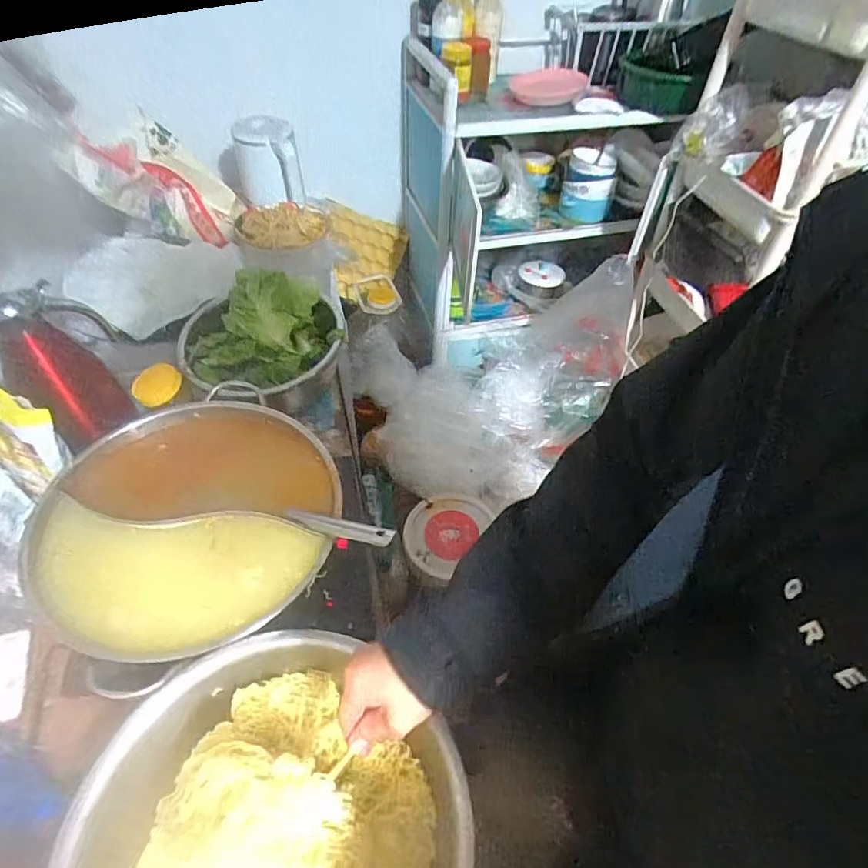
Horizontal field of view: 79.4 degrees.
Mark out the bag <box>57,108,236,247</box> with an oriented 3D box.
[{"bbox_3d":[-0.548,-0.472,1.009,0.250,0.218,0.066,7,48,4],"label":"bag"}]

